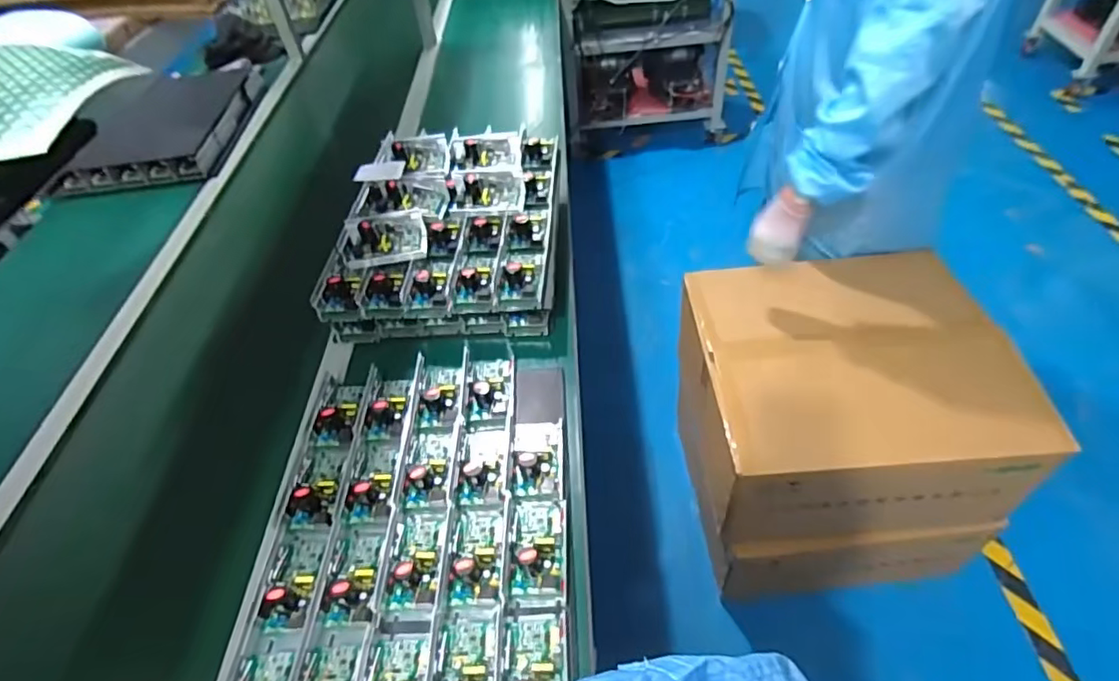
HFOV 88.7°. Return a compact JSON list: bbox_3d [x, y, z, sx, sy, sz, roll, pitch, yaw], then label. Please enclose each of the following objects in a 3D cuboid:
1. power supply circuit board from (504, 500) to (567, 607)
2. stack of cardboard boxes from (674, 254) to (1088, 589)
[{"bbox_3d":[-0.028,0.259,0.738,0.072,0.052,0.143,-2,49,5],"label":"power supply circuit board"},{"bbox_3d":[0.582,0.194,1.285,0.554,0.552,0.538,-7,49,1],"label":"stack of cardboard boxes"}]

